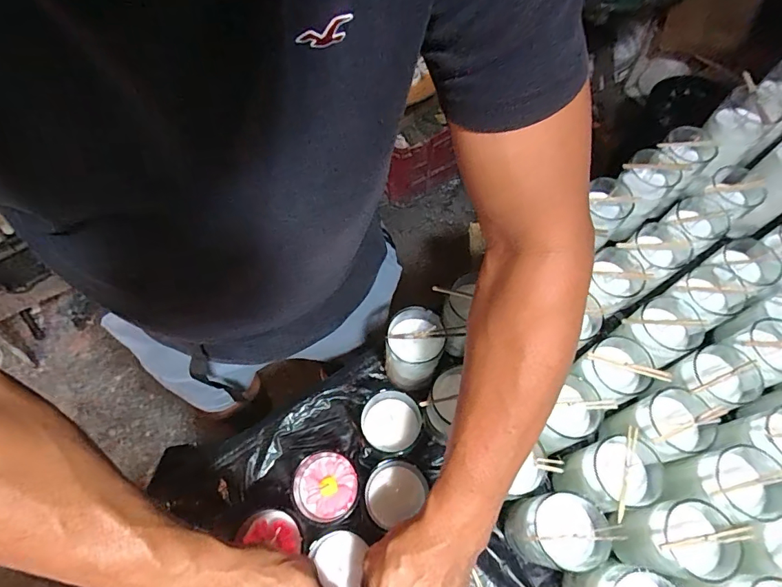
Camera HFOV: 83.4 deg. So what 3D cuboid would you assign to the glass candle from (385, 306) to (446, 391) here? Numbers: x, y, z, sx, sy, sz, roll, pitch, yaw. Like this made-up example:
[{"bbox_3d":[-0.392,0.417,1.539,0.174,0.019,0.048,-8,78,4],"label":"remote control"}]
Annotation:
[{"bbox_3d":[0.026,0.073,0.535,0.066,0.123,0.069,-1,64,0],"label":"glass candle"}]

